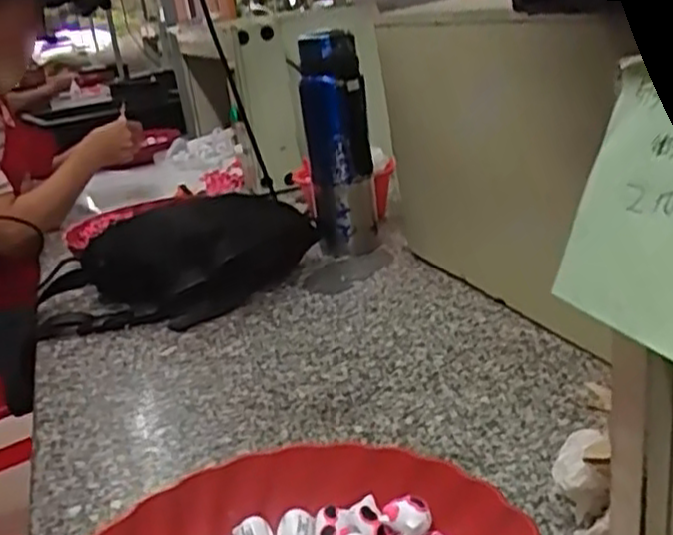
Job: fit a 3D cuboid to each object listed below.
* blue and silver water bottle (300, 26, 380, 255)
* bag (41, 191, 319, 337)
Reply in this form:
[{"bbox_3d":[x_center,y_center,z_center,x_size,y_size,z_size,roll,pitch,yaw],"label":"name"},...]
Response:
[{"bbox_3d":[0.002,-0.140,0.894,0.078,0.266,0.077,-6,20,3],"label":"blue and silver water bottle"},{"bbox_3d":[-0.174,-0.007,0.846,0.318,0.108,0.155,-11,20,-10],"label":"bag"}]

